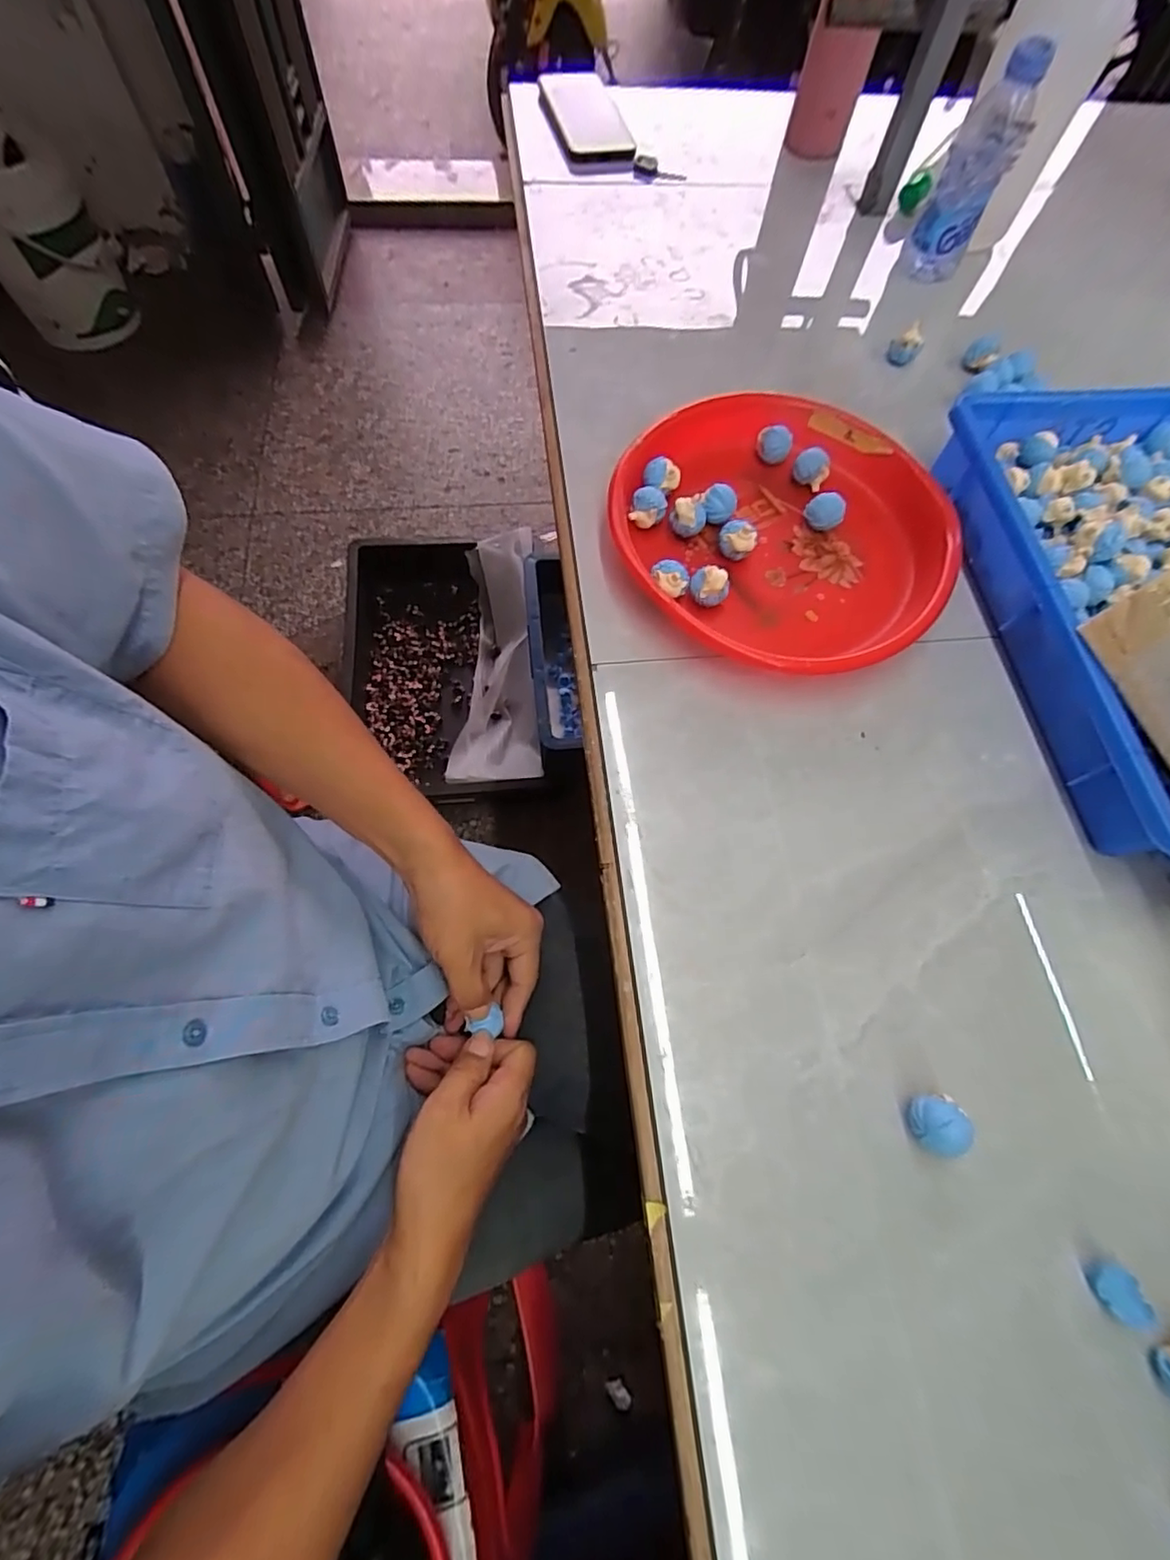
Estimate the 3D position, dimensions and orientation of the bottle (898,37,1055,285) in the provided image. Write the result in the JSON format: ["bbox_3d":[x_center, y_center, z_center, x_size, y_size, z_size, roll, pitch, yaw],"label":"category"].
[{"bbox_3d":[0.356,-0.558,0.541,0.057,0.155,0.055,25,69,7],"label":"bottle"}]

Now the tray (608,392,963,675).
[{"bbox_3d":[0.151,-0.193,0.450,0.244,0.039,0.251,1,68,-2],"label":"tray"}]

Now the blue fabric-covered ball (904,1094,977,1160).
[{"bbox_3d":[0.184,0.180,0.305,0.023,0.023,0.027,-1,68,-3],"label":"blue fabric-covered ball"}]

